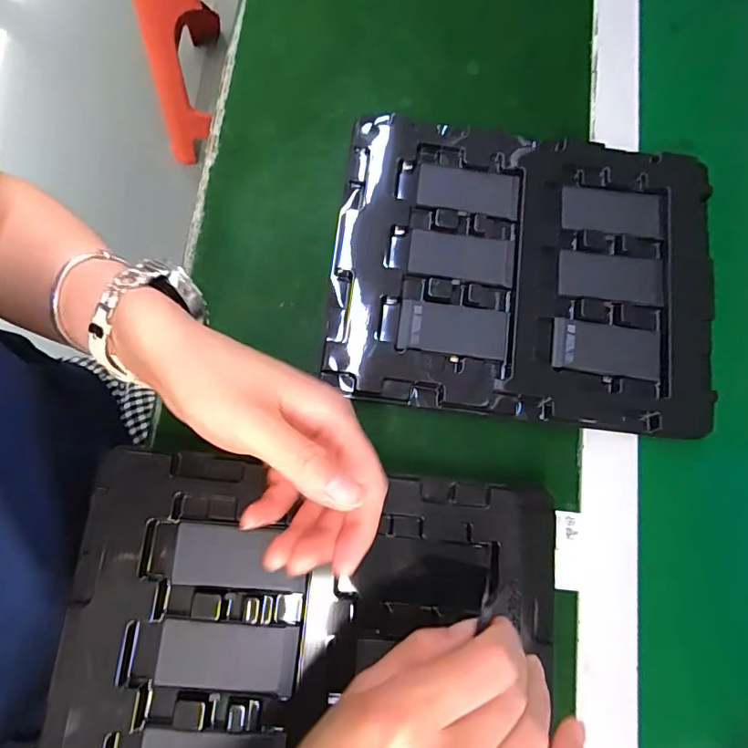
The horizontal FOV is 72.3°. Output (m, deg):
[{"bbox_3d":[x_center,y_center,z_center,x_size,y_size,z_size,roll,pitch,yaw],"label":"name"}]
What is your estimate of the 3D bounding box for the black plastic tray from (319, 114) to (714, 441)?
[{"bbox_3d":[0.109,-0.077,0.373,0.269,0.027,0.215,7,77,-2],"label":"black plastic tray"}]

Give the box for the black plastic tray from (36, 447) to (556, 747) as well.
[{"bbox_3d":[-0.035,0.162,0.288,0.272,0.030,0.211,5,77,3],"label":"black plastic tray"}]

